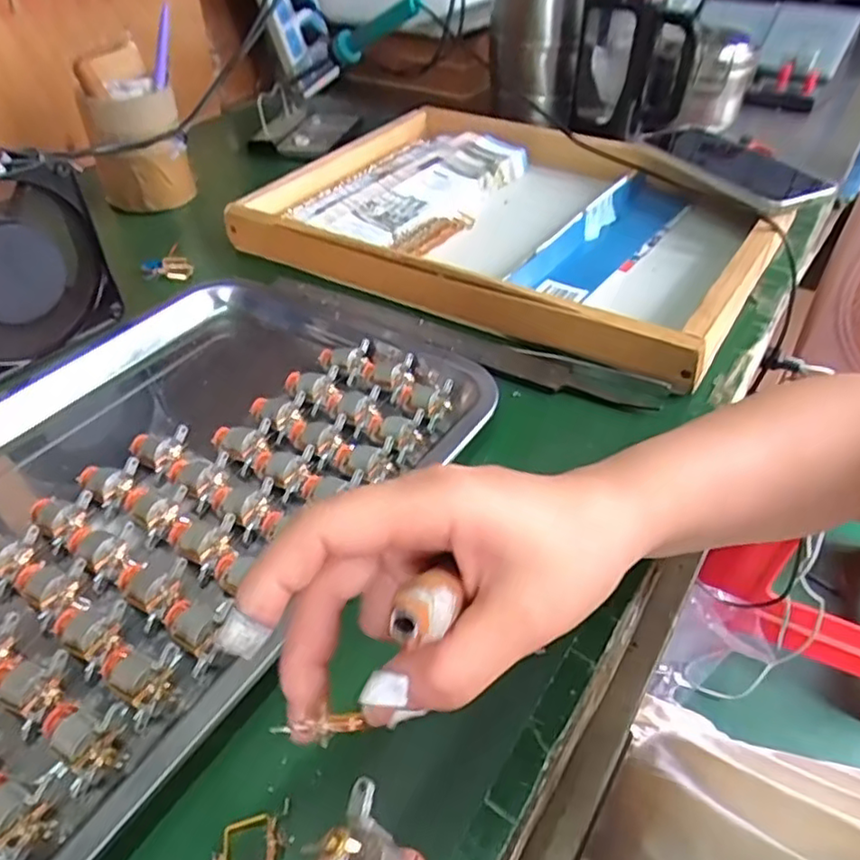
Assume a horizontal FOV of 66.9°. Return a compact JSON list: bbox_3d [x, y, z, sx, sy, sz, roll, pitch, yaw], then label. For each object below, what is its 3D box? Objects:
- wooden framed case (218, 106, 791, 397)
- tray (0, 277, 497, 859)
[{"bbox_3d":[0.071,-0.193,0.576,0.417,0.067,0.318,24,49,24],"label":"wooden framed case"},{"bbox_3d":[-0.160,0.024,0.370,0.292,0.039,0.366,25,49,25],"label":"tray"}]

